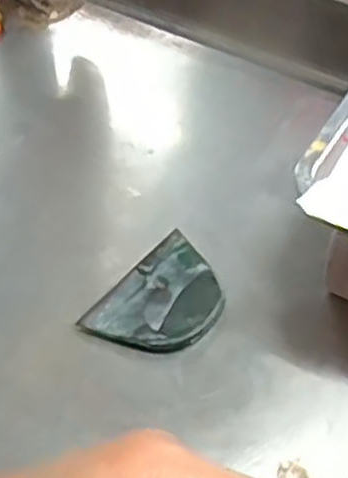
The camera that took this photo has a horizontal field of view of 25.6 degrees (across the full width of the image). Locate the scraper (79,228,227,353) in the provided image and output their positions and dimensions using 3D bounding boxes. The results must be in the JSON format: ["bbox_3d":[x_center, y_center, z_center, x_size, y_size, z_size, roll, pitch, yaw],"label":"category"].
[{"bbox_3d":[-0.004,0.035,0.430,0.060,0.014,0.079,29,60,26],"label":"scraper"}]

